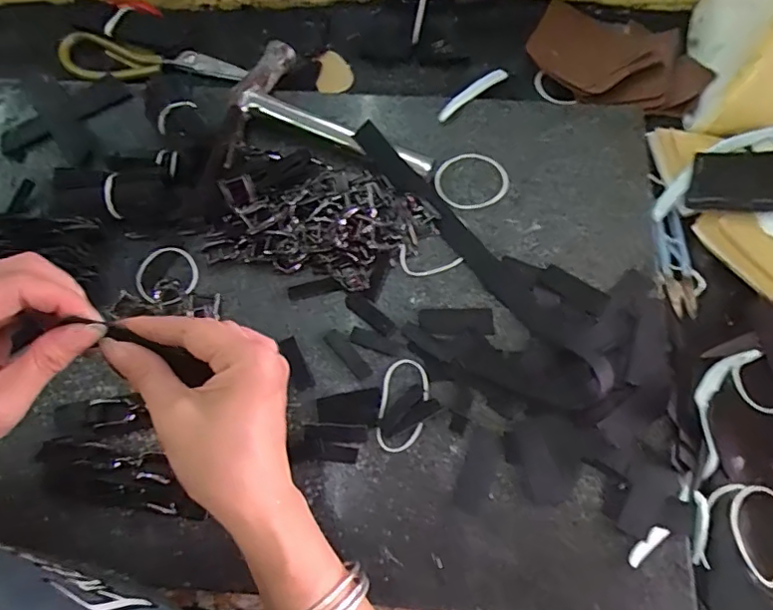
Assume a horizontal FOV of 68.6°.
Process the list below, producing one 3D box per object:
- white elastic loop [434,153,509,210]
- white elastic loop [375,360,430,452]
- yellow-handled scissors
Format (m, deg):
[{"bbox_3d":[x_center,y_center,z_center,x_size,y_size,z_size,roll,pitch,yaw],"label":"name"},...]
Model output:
[{"bbox_3d":[0.070,-0.104,0.470,0.061,0.009,0.052,-25,75,-7],"label":"white elastic loop"},{"bbox_3d":[0.012,0.071,0.404,0.033,0.007,0.066,8,69,6],"label":"white elastic loop"},{"bbox_3d":[-0.245,-0.241,0.573,0.198,0.026,0.058,13,69,8],"label":"yellow-handled scissors"}]

